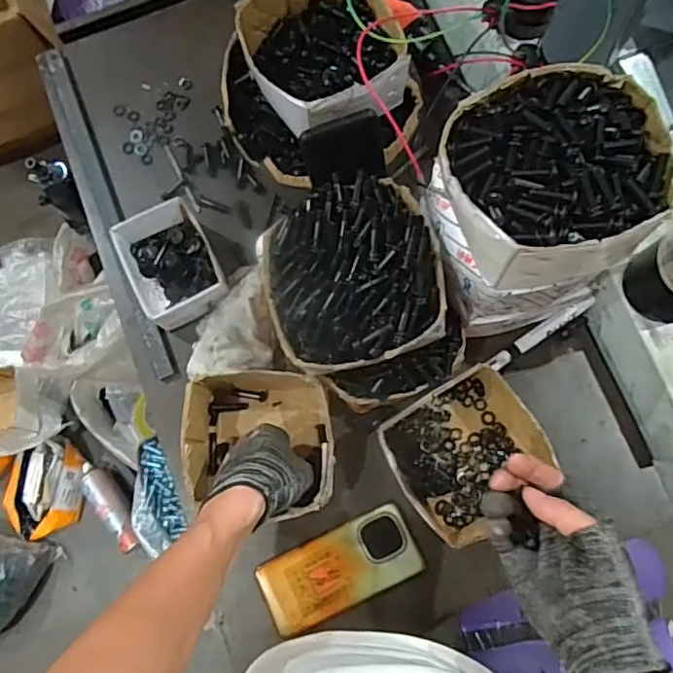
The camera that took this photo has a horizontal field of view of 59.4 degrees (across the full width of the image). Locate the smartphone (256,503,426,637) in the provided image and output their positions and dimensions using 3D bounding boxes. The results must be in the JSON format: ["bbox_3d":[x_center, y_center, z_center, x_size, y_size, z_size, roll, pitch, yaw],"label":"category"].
[{"bbox_3d":[0.003,0.241,0.610,0.163,0.015,0.073,-25,79,-3],"label":"smartphone"}]

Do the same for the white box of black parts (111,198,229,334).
[{"bbox_3d":[-0.183,-0.083,0.662,0.096,0.052,0.131,-31,79,-4],"label":"white box of black parts"}]

